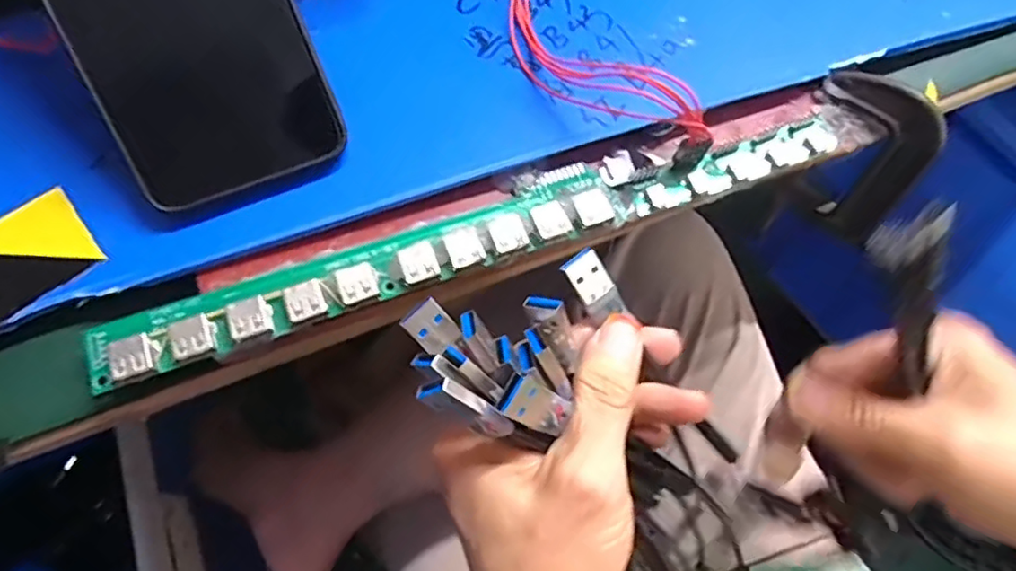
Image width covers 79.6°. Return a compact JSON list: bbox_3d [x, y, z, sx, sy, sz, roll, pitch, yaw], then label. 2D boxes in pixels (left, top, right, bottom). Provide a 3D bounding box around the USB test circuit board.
[{"bbox_3d":[0.004,-0.032,0.245,0.319,0.019,0.042,-19,71,-10],"label":"USB test circuit board"}]

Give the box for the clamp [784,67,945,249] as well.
[{"bbox_3d":[0.166,-0.061,0.294,0.064,0.082,0.016,43,70,14],"label":"clamp"}]

